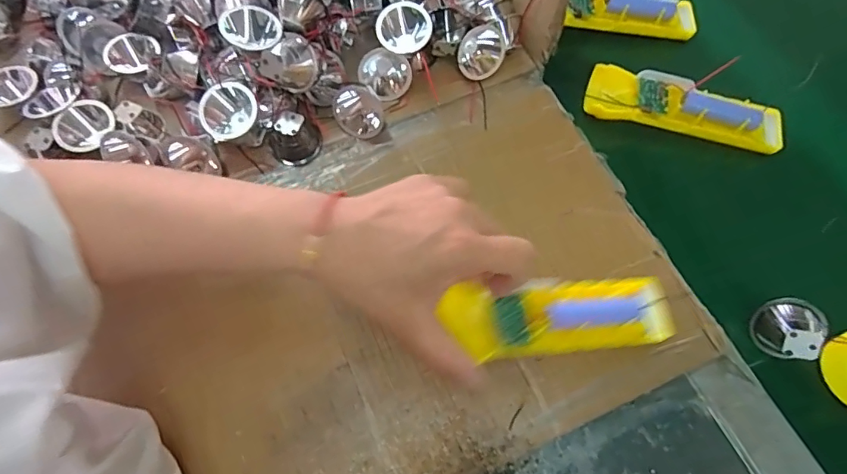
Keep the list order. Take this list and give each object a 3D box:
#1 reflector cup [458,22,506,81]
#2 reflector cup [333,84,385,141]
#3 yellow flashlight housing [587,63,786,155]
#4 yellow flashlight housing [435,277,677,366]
[{"bbox_3d":[0.051,-0.165,0.417,0.038,0.047,0.026,10,58,7],"label":"reflector cup"},{"bbox_3d":[-0.054,-0.107,0.399,0.037,0.036,0.037,-1,69,2],"label":"reflector cup"},{"bbox_3d":[0.221,-0.112,0.404,0.159,0.023,0.049,15,70,7],"label":"yellow flashlight housing"},{"bbox_3d":[0.090,0.052,0.308,0.149,0.018,0.044,-2,68,-8],"label":"yellow flashlight housing"}]

